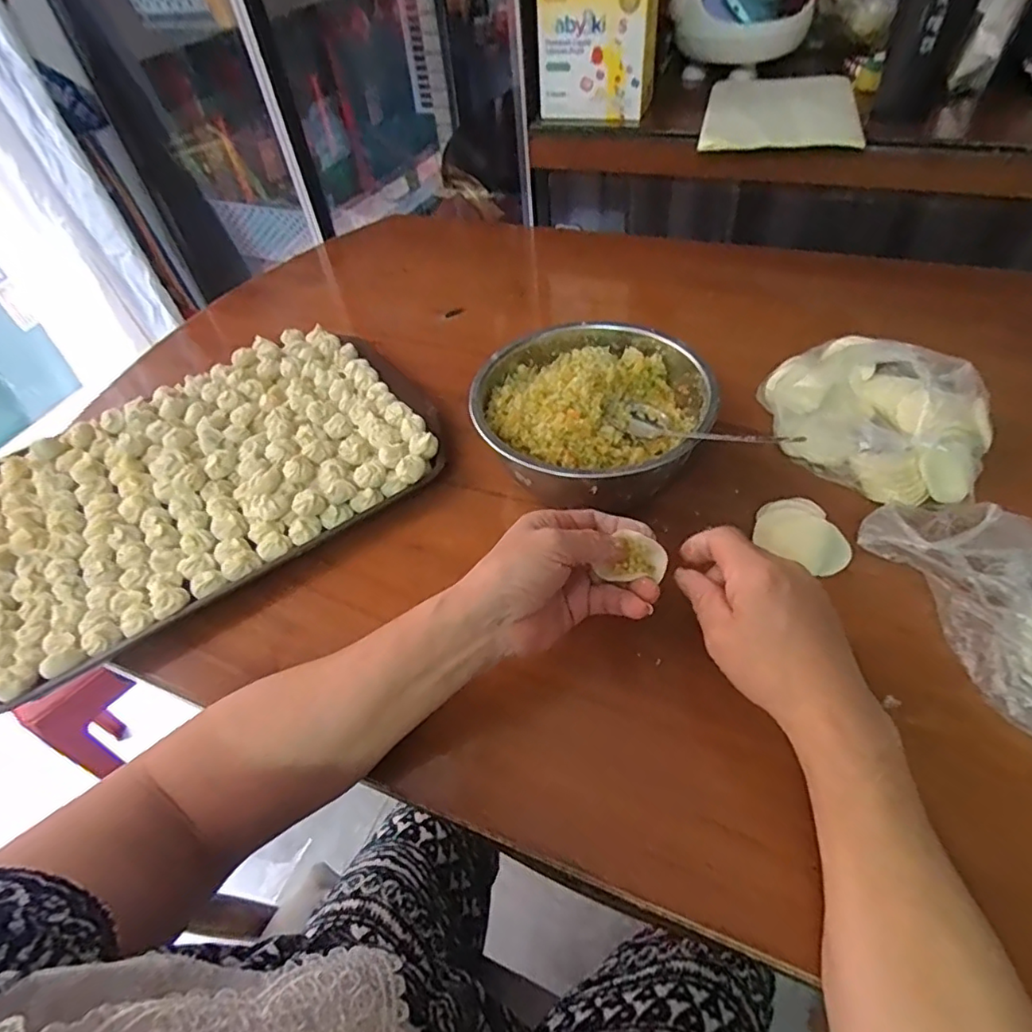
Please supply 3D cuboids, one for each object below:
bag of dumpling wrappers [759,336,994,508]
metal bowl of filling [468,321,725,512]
[{"bbox_3d":[0.292,-0.086,0.485,0.116,0.066,0.177,-38,56,-23],"label":"bag of dumpling wrappers"},{"bbox_3d":[0.066,-0.078,0.485,0.179,0.073,0.184,-3,49,4],"label":"metal bowl of filling"}]

